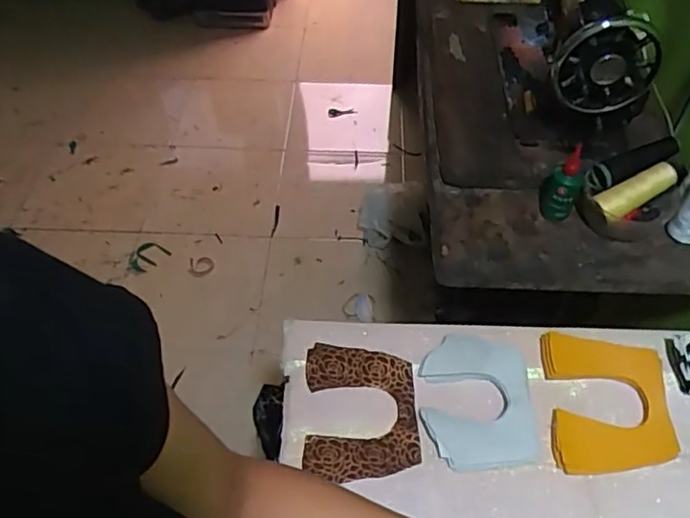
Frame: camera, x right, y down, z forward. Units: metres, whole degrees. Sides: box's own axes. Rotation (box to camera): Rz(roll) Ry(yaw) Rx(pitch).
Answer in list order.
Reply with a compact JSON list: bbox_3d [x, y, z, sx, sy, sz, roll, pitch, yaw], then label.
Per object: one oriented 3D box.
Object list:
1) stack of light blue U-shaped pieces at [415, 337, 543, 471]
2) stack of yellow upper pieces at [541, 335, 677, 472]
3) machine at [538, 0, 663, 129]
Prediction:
[{"bbox_3d":[0.143,0.151,0.653,0.114,0.023,0.146,-1,50,0],"label":"stack of light blue U-shaped pieces"},{"bbox_3d":[0.285,0.154,0.652,0.128,0.021,0.151,2,50,2],"label":"stack of yellow upper pieces"},{"bbox_3d":[0.383,-0.348,0.915,0.150,0.193,0.338,9,50,8],"label":"machine"}]

